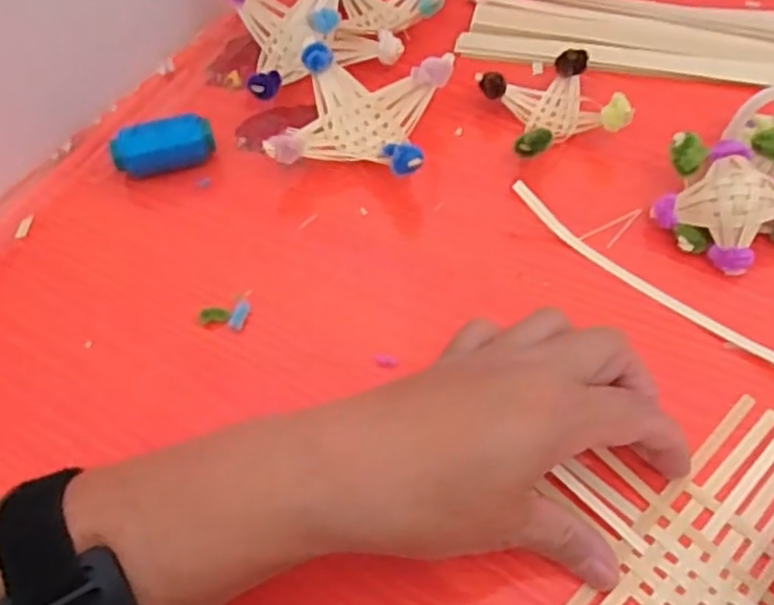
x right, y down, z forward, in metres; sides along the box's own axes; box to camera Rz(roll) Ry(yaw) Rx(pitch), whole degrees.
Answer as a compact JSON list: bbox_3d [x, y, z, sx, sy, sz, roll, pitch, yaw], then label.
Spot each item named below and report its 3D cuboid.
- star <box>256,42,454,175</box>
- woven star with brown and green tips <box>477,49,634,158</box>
[{"bbox_3d":[-0.013,-0.100,0.404,0.081,0.035,0.078,9,57,10],"label":"star"},{"bbox_3d":[0.093,-0.109,0.412,0.065,0.025,0.068,-14,56,-6],"label":"woven star with brown and green tips"}]

